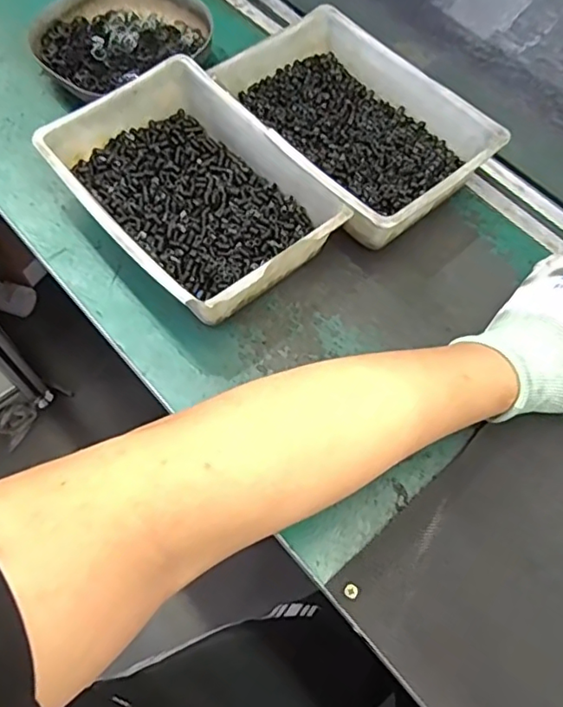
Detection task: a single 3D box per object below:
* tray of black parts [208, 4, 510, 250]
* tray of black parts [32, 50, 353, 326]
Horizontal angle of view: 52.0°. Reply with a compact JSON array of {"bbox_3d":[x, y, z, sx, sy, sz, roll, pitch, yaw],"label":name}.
[{"bbox_3d":[0.056,-0.181,0.467,0.138,0.057,0.201,-37,71,-17],"label":"tray of black parts"},{"bbox_3d":[-0.067,-0.119,0.435,0.137,0.056,0.198,-39,72,-18],"label":"tray of black parts"}]

